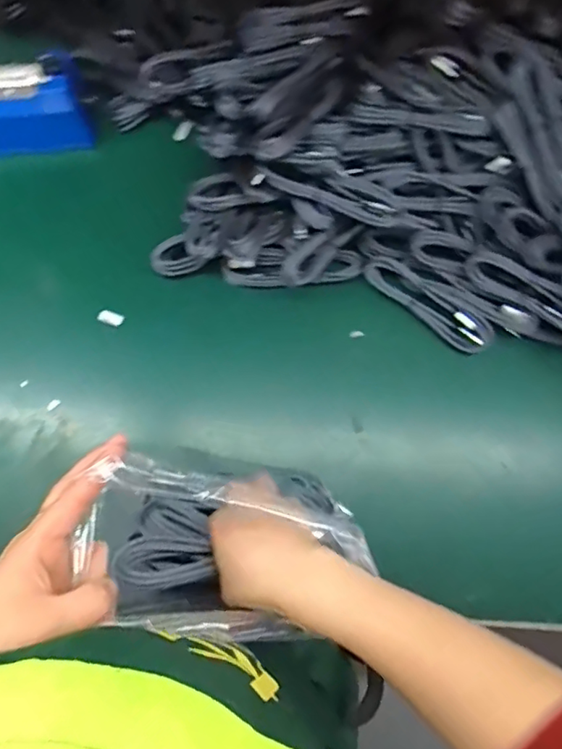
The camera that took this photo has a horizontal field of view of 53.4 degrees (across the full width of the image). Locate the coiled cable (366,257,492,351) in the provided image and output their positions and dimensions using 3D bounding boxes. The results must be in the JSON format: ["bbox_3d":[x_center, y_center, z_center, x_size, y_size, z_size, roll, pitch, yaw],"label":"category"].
[{"bbox_3d":[0.172,-0.084,0.636,0.155,0.020,0.049,38,78,8],"label":"coiled cable"}]

